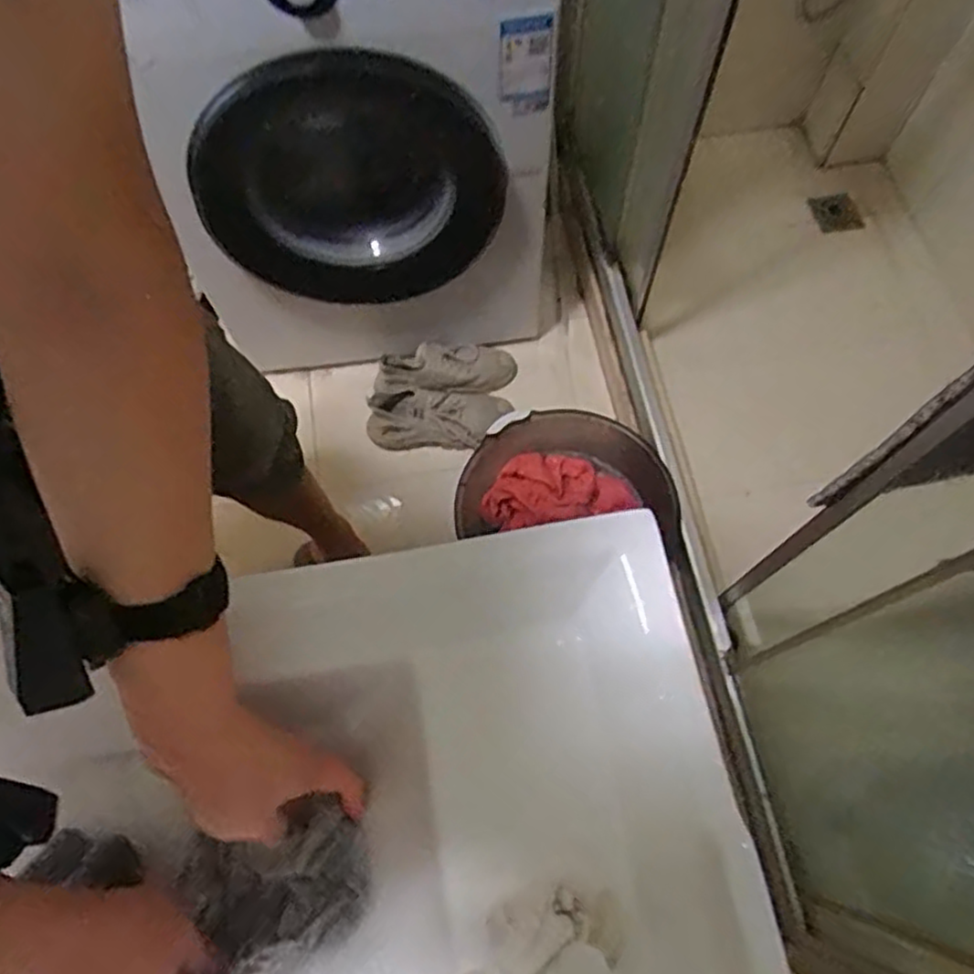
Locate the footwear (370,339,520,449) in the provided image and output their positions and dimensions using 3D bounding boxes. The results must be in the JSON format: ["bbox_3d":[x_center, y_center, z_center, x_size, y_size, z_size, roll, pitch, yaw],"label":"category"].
[{"bbox_3d":[-0.089,-0.185,1.423,0.280,0.077,0.219,0,69,1],"label":"footwear"}]

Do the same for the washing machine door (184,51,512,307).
[{"bbox_3d":[-0.203,-0.432,1.100,0.462,0.405,0.080,-8,69,-2],"label":"washing machine door"}]

